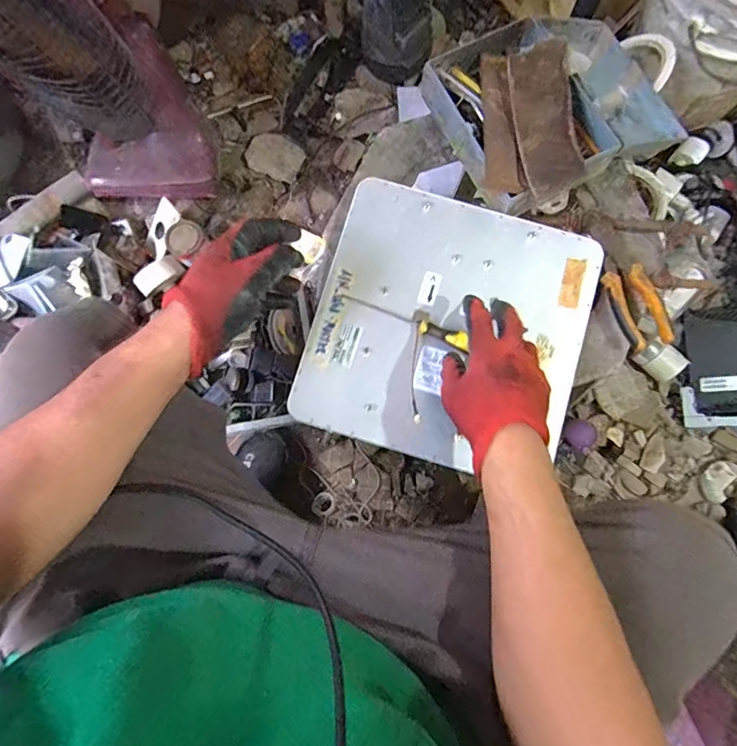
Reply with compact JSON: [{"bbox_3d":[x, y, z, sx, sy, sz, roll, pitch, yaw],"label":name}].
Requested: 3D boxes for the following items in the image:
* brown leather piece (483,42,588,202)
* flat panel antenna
[{"bbox_3d":[0.192,-0.307,0.551,0.107,0.034,0.206,4,77,1],"label":"brown leather piece"},{"bbox_3d":[0.095,-0.053,0.534,0.304,0.037,0.302,16,78,4],"label":"flat panel antenna"}]

